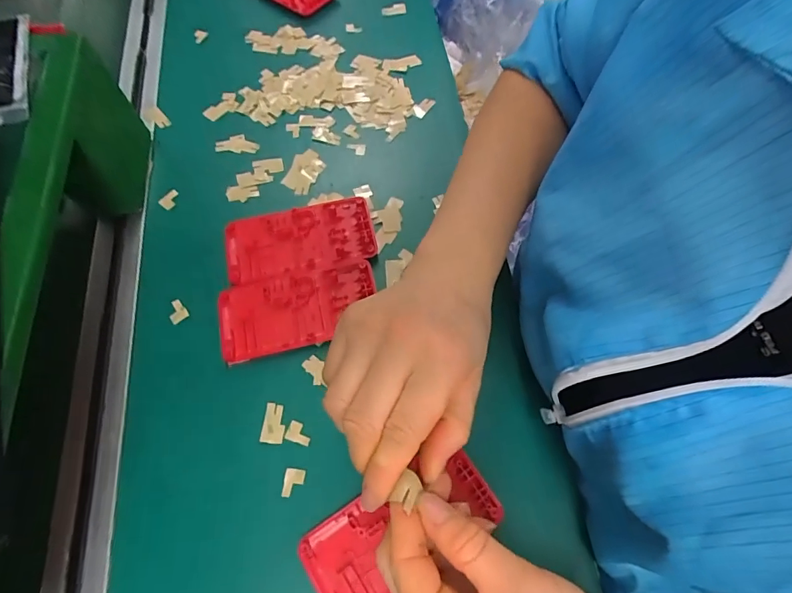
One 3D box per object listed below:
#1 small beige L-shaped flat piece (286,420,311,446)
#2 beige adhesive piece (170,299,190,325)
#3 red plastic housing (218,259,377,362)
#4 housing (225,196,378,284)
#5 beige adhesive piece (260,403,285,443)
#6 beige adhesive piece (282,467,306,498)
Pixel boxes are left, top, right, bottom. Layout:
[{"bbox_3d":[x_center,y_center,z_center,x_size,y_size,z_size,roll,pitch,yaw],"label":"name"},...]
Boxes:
[{"bbox_3d":[-0.068,0.096,0.318,0.018,0.004,0.013,17,64,6],"label":"small beige L-shaped flat piece"},{"bbox_3d":[-0.174,0.012,0.358,0.014,0.005,0.018,-35,70,-18],"label":"beige adhesive piece"},{"bbox_3d":[-0.076,0.008,0.349,0.121,0.011,0.061,-12,65,-9],"label":"red plastic housing"},{"bbox_3d":[-0.081,-0.050,0.377,0.122,0.016,0.063,-10,64,-8],"label":"housing"},{"bbox_3d":[-0.087,0.091,0.322,0.016,0.004,0.027,2,63,-2],"label":"beige adhesive piece"},{"bbox_3d":[-0.070,0.126,0.305,0.013,0.005,0.018,5,63,0],"label":"beige adhesive piece"}]

